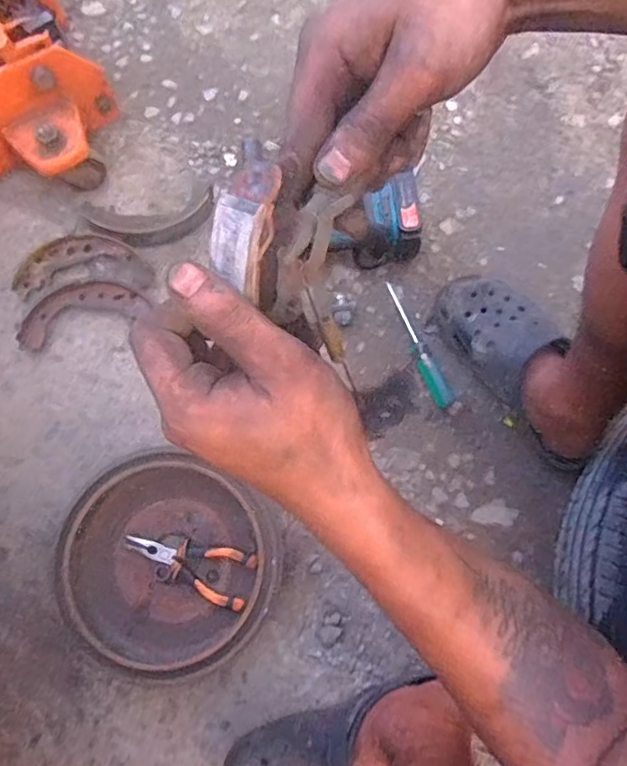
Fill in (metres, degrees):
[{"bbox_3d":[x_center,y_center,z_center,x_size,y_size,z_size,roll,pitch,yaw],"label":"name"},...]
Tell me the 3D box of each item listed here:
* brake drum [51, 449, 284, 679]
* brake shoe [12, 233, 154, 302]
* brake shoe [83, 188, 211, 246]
[{"bbox_3d":[-0.158,0.196,0.620,0.227,0.059,0.210,23,78,9],"label":"brake drum"},{"bbox_3d":[-0.297,-0.152,0.729,0.168,0.028,0.069,-6,75,1],"label":"brake shoe"},{"bbox_3d":[-0.214,-0.216,0.746,0.167,0.037,0.073,-10,75,0],"label":"brake shoe"}]

